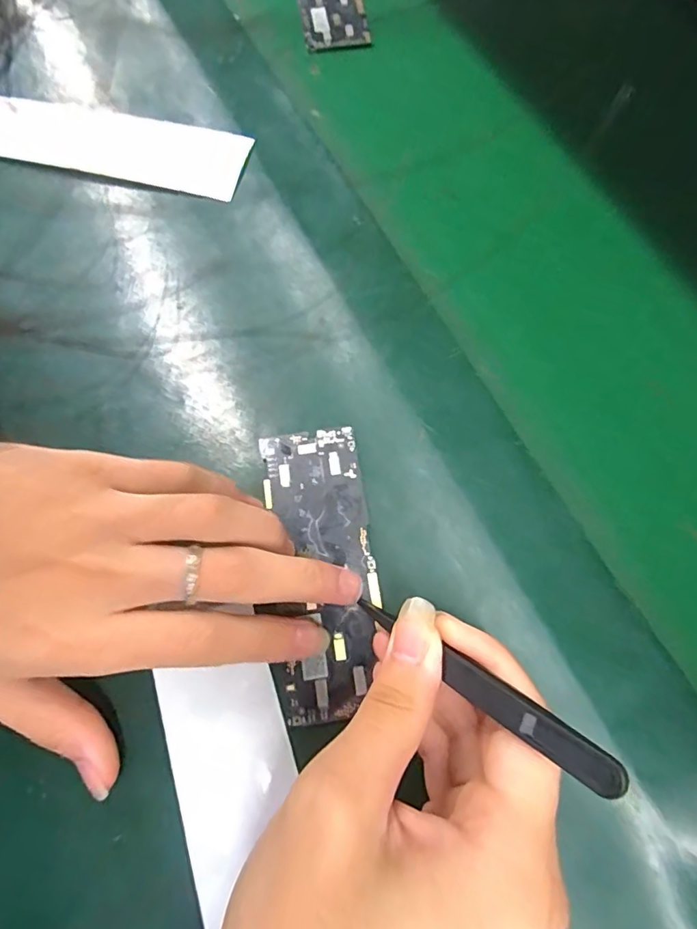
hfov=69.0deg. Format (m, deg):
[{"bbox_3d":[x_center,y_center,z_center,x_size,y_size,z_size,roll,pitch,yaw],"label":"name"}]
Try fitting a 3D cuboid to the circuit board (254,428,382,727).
[{"bbox_3d":[-0.013,0.044,0.223,0.046,0.004,0.124,-3,70,-2],"label":"circuit board"}]

